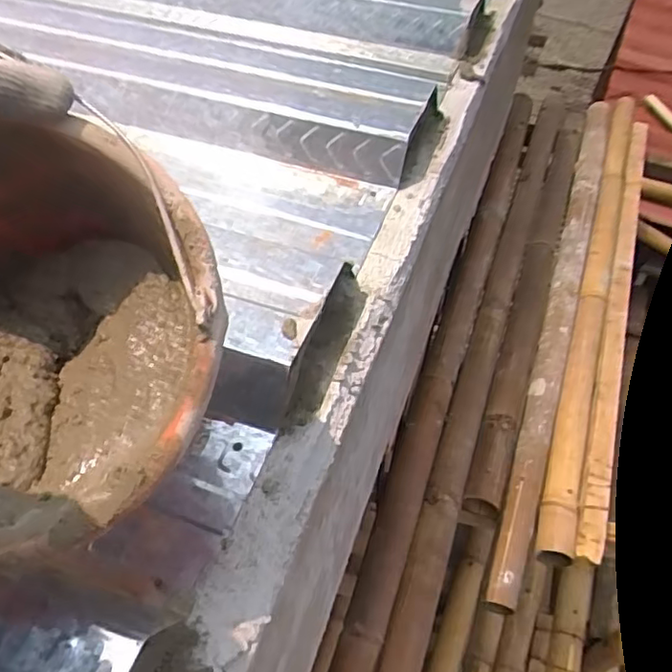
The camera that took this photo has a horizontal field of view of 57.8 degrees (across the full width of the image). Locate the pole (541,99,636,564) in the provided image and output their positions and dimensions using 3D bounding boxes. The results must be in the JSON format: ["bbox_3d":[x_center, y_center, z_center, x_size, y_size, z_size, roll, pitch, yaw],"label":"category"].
[{"bbox_3d":[0.586,-0.184,1.354,0.062,0.066,1.428,17,51,13],"label":"pole"}]

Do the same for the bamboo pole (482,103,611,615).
[{"bbox_3d":[0.480,-0.111,1.284,0.064,0.064,1.367,16,51,13],"label":"bamboo pole"}]

